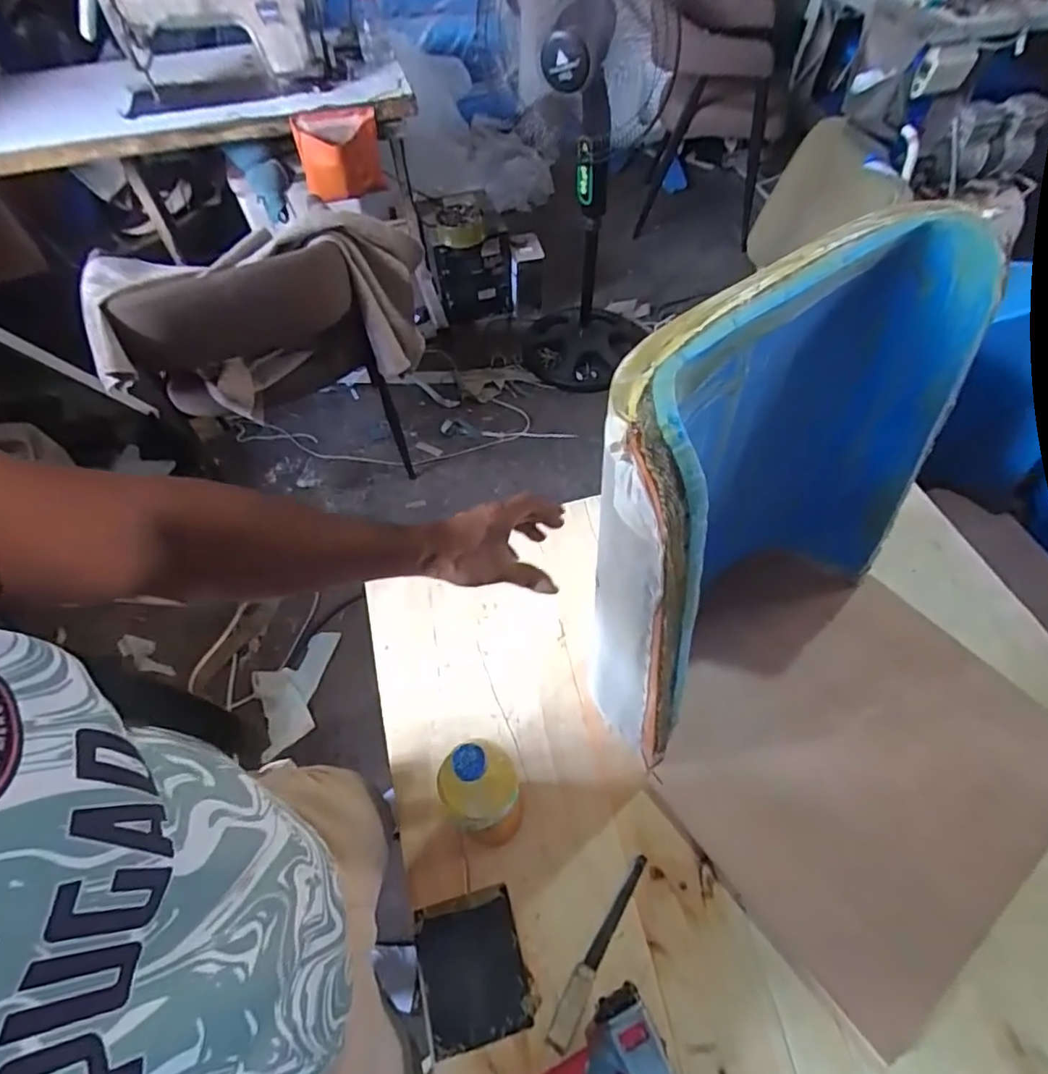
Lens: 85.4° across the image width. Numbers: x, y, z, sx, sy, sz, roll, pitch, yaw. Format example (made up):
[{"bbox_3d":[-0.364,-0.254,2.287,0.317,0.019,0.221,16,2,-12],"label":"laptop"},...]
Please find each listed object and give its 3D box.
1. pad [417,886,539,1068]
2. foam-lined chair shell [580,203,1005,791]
[{"bbox_3d":[-0.057,0.487,0.643,0.115,0.014,0.136,-14,57,-8],"label":"pad"},{"bbox_3d":[0.258,-0.028,0.623,0.430,0.482,0.177,-35,62,-20],"label":"foam-lined chair shell"}]

